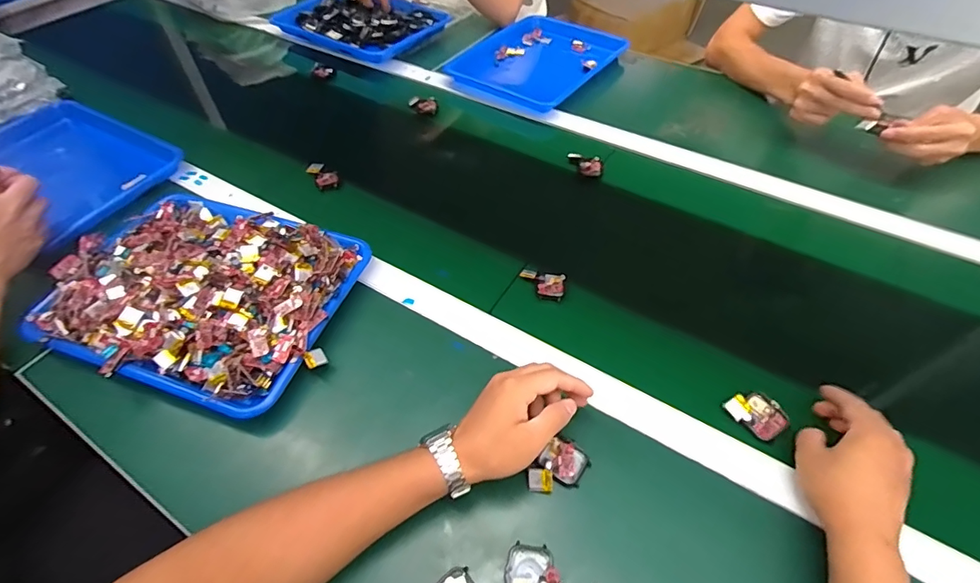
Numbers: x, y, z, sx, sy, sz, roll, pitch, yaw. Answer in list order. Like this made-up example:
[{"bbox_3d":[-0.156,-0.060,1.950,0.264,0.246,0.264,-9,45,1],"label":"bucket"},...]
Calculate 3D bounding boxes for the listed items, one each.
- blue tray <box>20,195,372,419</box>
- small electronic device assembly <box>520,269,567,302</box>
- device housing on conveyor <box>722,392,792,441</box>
[{"bbox_3d":[-0.339,-0.009,0.548,0.335,0.041,0.257,13,53,11],"label":"blue tray"},{"bbox_3d":[0.066,-0.008,0.579,0.057,0.010,0.039,8,52,7],"label":"small electronic device assembly"},{"bbox_3d":[0.268,0.121,0.462,0.041,0.007,0.051,-29,57,-20],"label":"device housing on conveyor"}]

